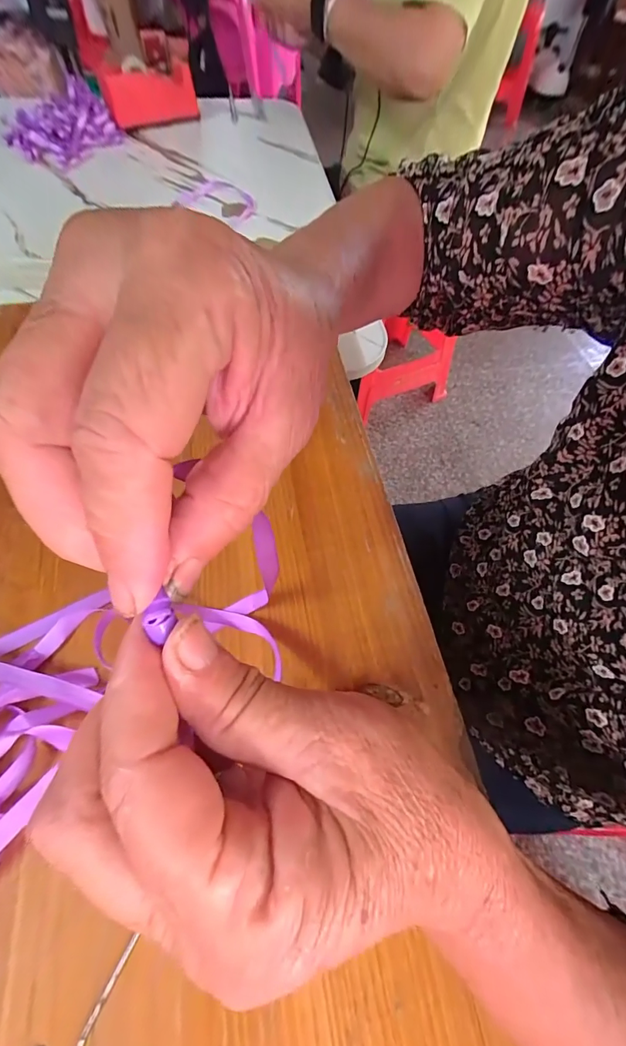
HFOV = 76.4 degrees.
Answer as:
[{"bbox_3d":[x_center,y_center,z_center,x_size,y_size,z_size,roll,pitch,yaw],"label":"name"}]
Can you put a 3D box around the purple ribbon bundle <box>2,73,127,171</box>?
[{"bbox_3d":[-0.417,-0.661,0.661,0.168,0.048,0.227,-33,64,-18],"label":"purple ribbon bundle"}]

